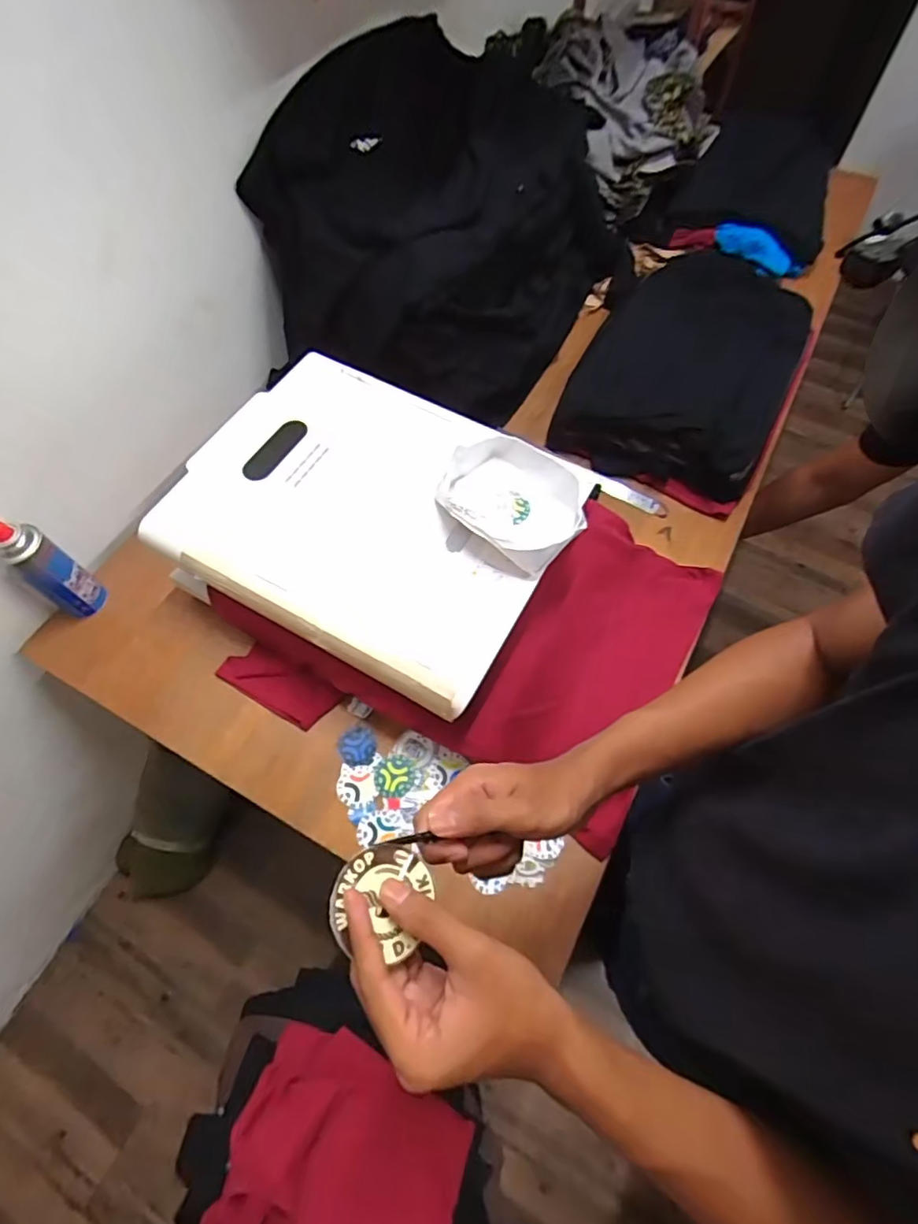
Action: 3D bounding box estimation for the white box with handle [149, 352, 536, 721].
[{"bbox_3d":[-0.124,-0.148,0.793,0.508,0.056,0.395,27,64,13],"label":"white box with handle"}]

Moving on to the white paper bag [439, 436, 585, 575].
[{"bbox_3d":[0.069,-0.145,0.754,0.190,0.058,0.173,27,64,13],"label":"white paper bag"}]

